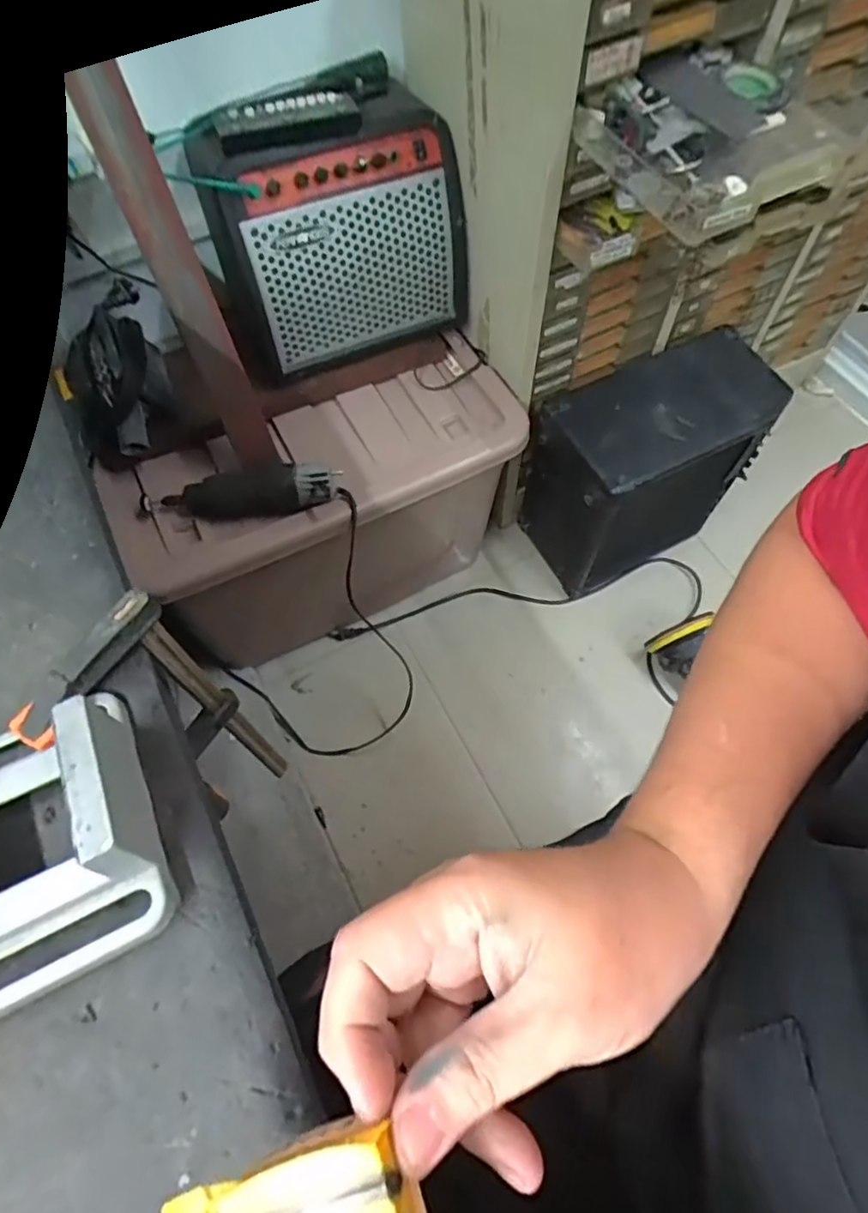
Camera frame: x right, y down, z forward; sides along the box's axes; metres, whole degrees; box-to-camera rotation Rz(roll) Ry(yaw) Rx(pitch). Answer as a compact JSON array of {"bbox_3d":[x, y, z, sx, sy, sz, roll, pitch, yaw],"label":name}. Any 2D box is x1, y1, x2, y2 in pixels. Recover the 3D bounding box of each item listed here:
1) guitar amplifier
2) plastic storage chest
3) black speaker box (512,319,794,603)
[{"bbox_3d":[-0.141,-0.521,0.831,0.324,0.266,0.218,-26,65,-11],"label":"guitar amplifier"},{"bbox_3d":[-0.154,-0.116,1.032,0.563,0.418,0.266,-24,65,-10],"label":"plastic storage chest"},{"bbox_3d":[0.340,-0.232,1.044,0.338,0.332,0.201,-25,65,-11],"label":"black speaker box"}]

